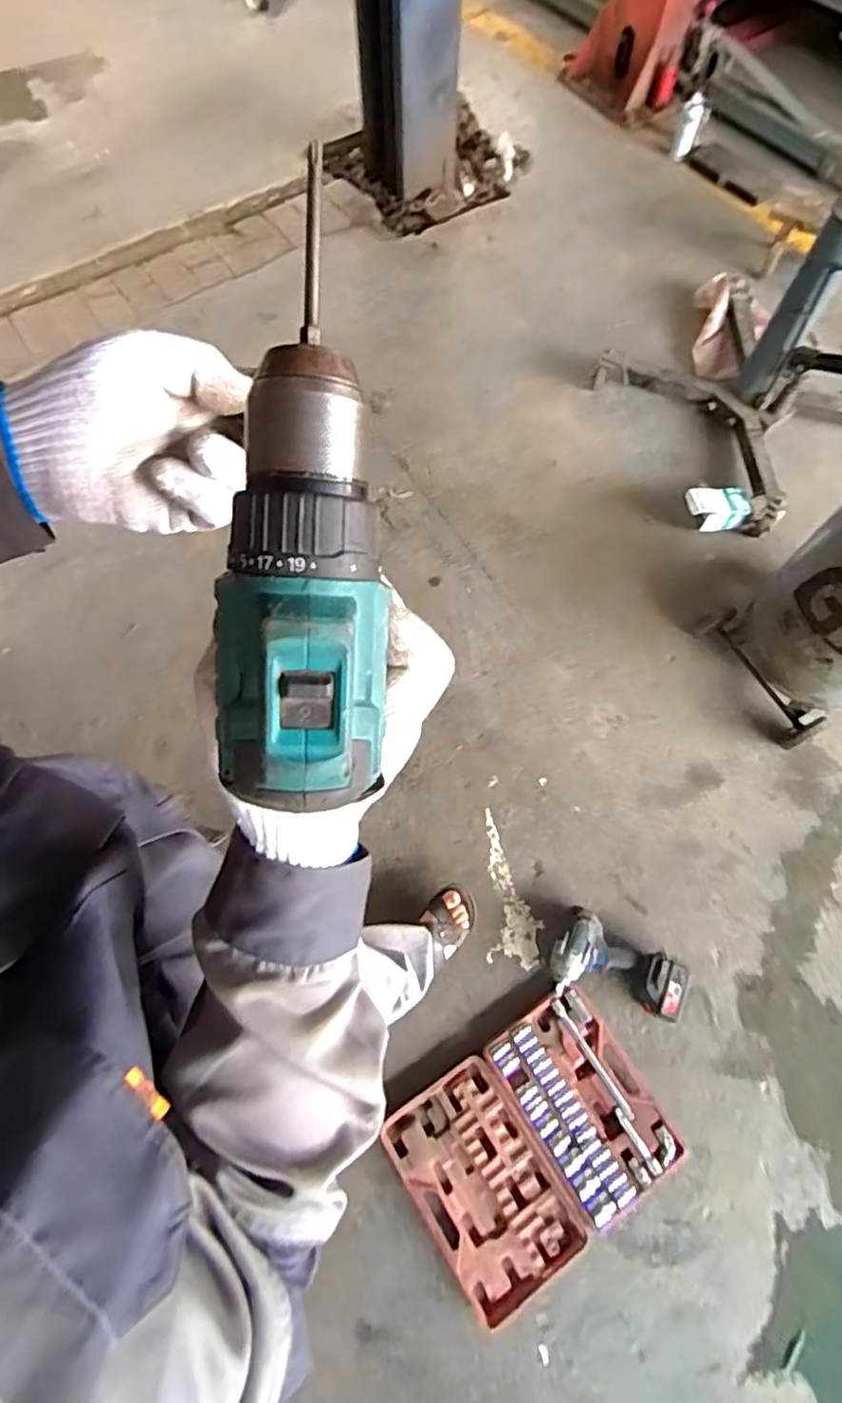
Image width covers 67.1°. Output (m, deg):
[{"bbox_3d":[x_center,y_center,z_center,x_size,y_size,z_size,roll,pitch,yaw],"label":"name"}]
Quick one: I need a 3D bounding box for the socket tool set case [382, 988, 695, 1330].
[{"bbox_3d":[0.217,0.854,1.233,0.484,0.071,0.362,-34,73,-11],"label":"socket tool set case"}]

